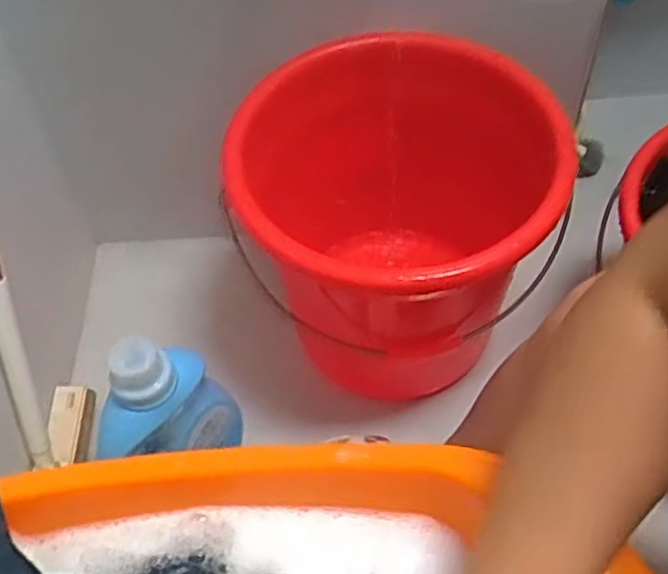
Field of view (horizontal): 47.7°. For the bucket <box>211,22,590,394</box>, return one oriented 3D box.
[{"bbox_3d":[0.064,-0.047,0.932,0.345,0.382,0.346,-2,54,3],"label":"bucket"}]

